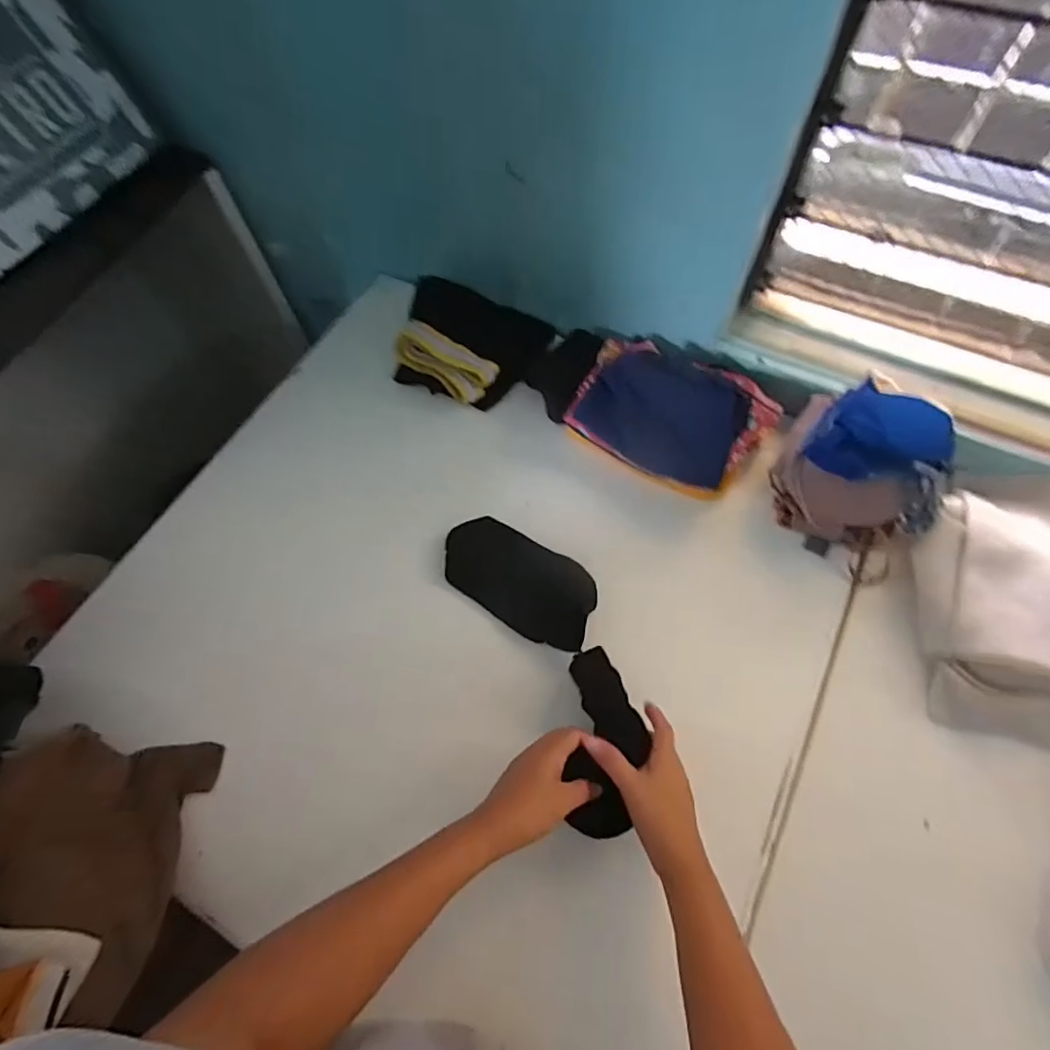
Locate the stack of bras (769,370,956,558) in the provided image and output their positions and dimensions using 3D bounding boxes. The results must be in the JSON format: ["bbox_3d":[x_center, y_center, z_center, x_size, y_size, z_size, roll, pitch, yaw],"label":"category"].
[{"bbox_3d":[0.359,-0.069,0.606,0.131,0.132,0.158,-12,64,-2],"label":"stack of bras"}]

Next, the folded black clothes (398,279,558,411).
[{"bbox_3d":[-0.077,-0.260,0.763,0.199,0.057,0.172,18,67,12],"label":"folded black clothes"}]

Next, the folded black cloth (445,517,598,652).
[{"bbox_3d":[-0.008,0.061,0.626,0.189,0.030,0.094,29,70,16],"label":"folded black cloth"}]

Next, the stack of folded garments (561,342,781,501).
[{"bbox_3d":[0.175,-0.136,0.667,0.221,0.083,0.151,26,69,15],"label":"stack of folded garments"}]

